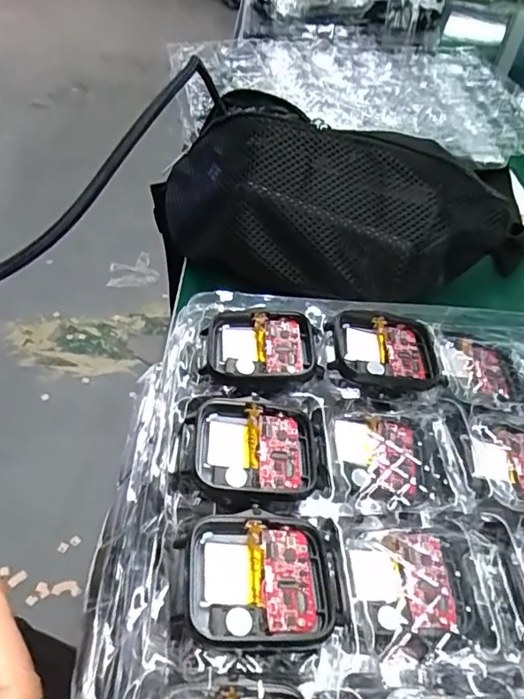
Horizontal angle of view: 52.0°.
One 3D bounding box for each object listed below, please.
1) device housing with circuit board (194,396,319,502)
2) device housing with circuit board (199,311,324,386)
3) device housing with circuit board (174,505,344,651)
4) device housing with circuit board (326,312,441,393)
[{"bbox_3d":[-0.002,0.035,0.191,0.044,0.007,0.038,8,44,-2],"label":"device housing with circuit board"},{"bbox_3d":[0.000,-0.001,0.224,0.045,0.010,0.037,2,45,-7],"label":"device housing with circuit board"},{"bbox_3d":[0.001,0.068,0.160,0.048,0.007,0.038,3,43,-5],"label":"device housing with circuit board"},{"bbox_3d":[0.054,0.002,0.232,0.048,0.012,0.039,9,44,-1],"label":"device housing with circuit board"}]

